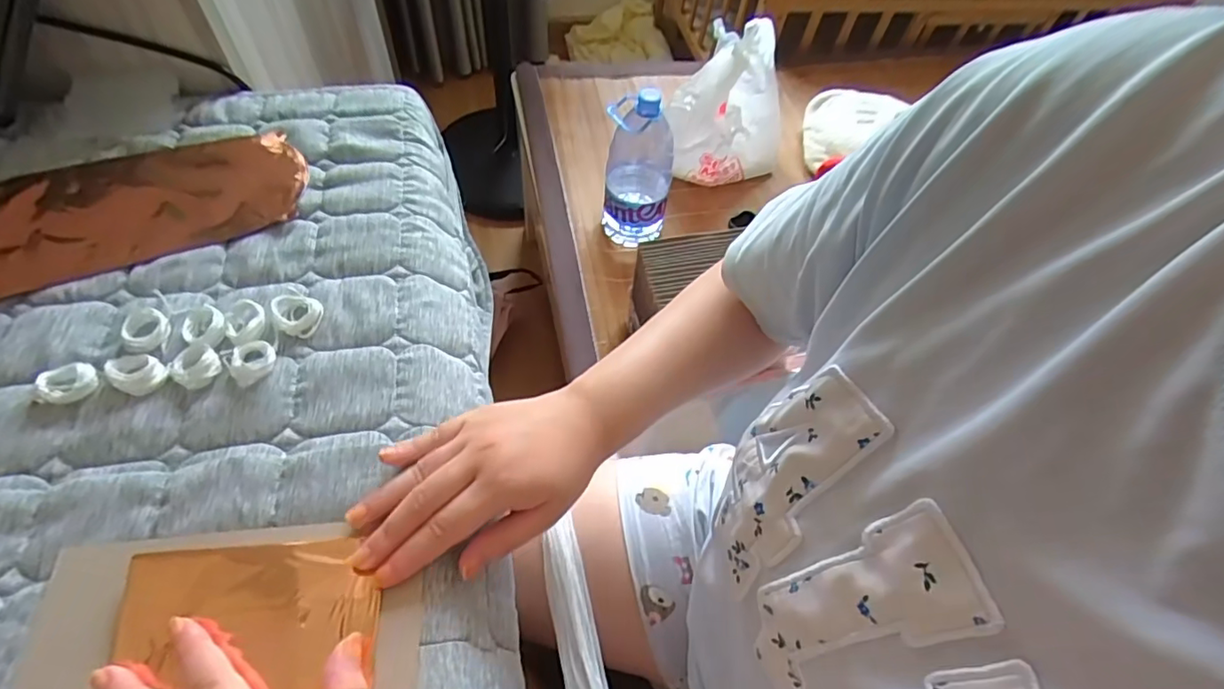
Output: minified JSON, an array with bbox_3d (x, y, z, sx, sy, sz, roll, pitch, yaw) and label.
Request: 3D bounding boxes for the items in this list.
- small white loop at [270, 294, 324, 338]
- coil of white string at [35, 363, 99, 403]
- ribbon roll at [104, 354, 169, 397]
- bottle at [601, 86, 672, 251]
[{"bbox_3d":[-0.223,-0.021,0.410,0.031,0.013,0.029,3,56,-3],"label":"small white loop"},{"bbox_3d":[-0.347,0.023,0.369,0.032,0.012,0.025,-31,64,-23],"label":"coil of white string"},{"bbox_3d":[-0.308,0.019,0.375,0.032,0.011,0.027,30,59,14],"label":"ribbon roll"},{"bbox_3d":[0.040,-0.267,0.920,0.105,0.234,0.101,15,57,5],"label":"bottle"}]

